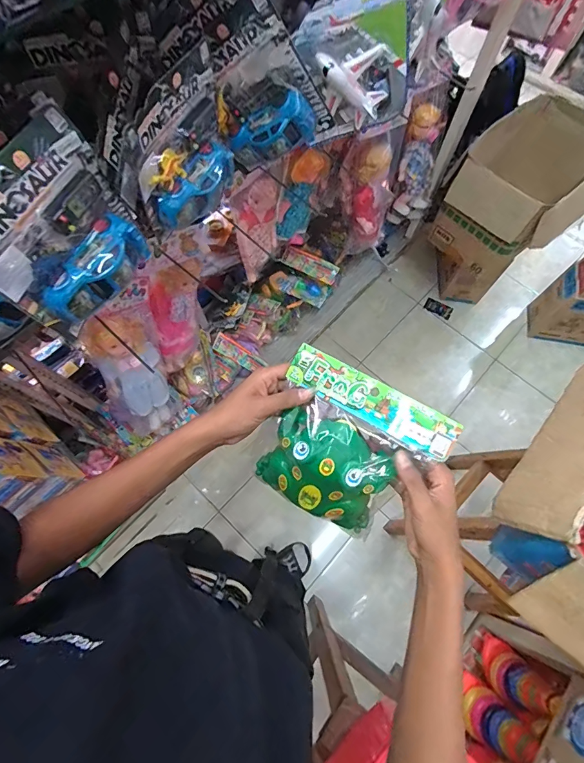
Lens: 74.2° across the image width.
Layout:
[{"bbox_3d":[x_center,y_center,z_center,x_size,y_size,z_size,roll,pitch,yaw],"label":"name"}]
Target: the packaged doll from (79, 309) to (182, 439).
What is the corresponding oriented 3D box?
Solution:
[{"bbox_3d":[-0.403,-0.007,0.986,0.154,0.420,0.062,-4,46,-2],"label":"packaged doll"}]

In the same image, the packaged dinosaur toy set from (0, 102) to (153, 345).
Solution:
[{"bbox_3d":[-0.269,-0.171,0.473,0.075,0.192,0.194,27,71,9],"label":"packaged dinosaur toy set"}]

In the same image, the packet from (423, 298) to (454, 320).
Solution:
[{"bbox_3d":[0.619,-0.309,1.630,0.114,0.009,0.067,30,72,10],"label":"packet"}]

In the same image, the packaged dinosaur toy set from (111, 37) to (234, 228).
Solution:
[{"bbox_3d":[-0.161,-0.329,0.559,0.061,0.188,0.201,41,74,13],"label":"packaged dinosaur toy set"}]

